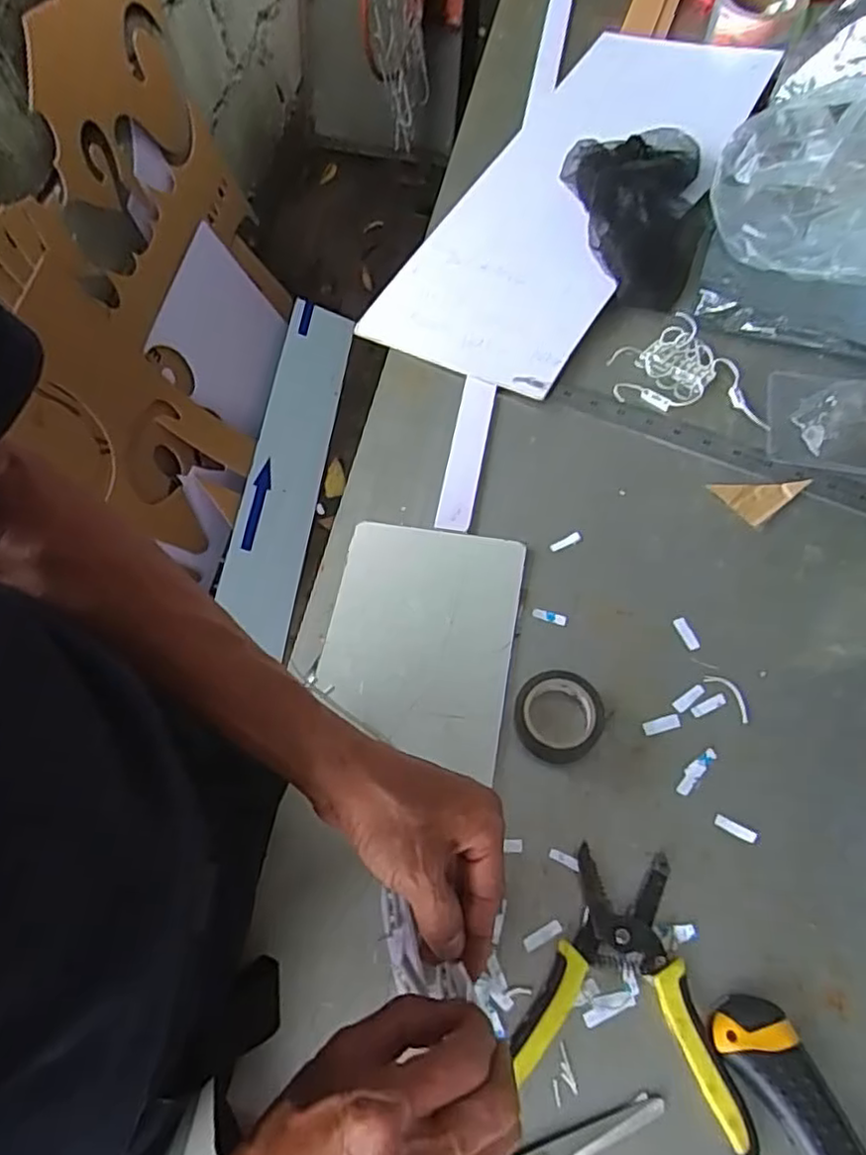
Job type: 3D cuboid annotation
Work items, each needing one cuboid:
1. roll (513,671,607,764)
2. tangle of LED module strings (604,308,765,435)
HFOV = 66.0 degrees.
[{"bbox_3d":[0.087,0.096,0.461,0.058,0.022,0.058,-1,64,3],"label":"roll"},{"bbox_3d":[0.225,-0.185,0.588,0.128,0.021,0.095,14,65,10],"label":"tangle of LED module strings"}]

